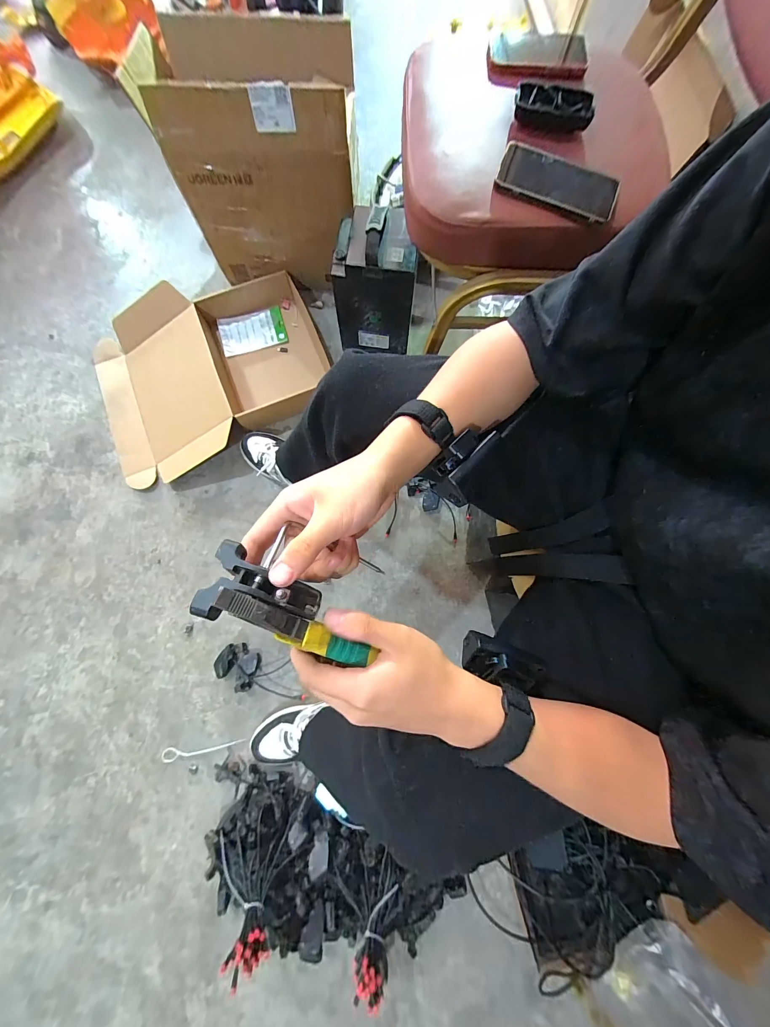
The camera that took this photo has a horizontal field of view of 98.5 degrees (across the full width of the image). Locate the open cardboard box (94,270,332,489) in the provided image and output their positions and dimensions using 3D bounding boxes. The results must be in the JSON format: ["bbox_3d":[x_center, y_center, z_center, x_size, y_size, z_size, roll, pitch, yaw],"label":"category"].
[{"bbox_3d":[-0.467,-0.382,0.884,0.594,0.107,0.456,-25,80,-5],"label":"open cardboard box"}]

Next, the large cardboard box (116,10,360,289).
[{"bbox_3d":[-0.261,-0.790,0.796,0.380,0.435,0.207,0,79,-1],"label":"large cardboard box"}]

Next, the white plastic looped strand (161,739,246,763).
[{"bbox_3d":[-0.406,0.518,0.739,0.182,0.004,0.029,-14,79,-4],"label":"white plastic looped strand"}]

